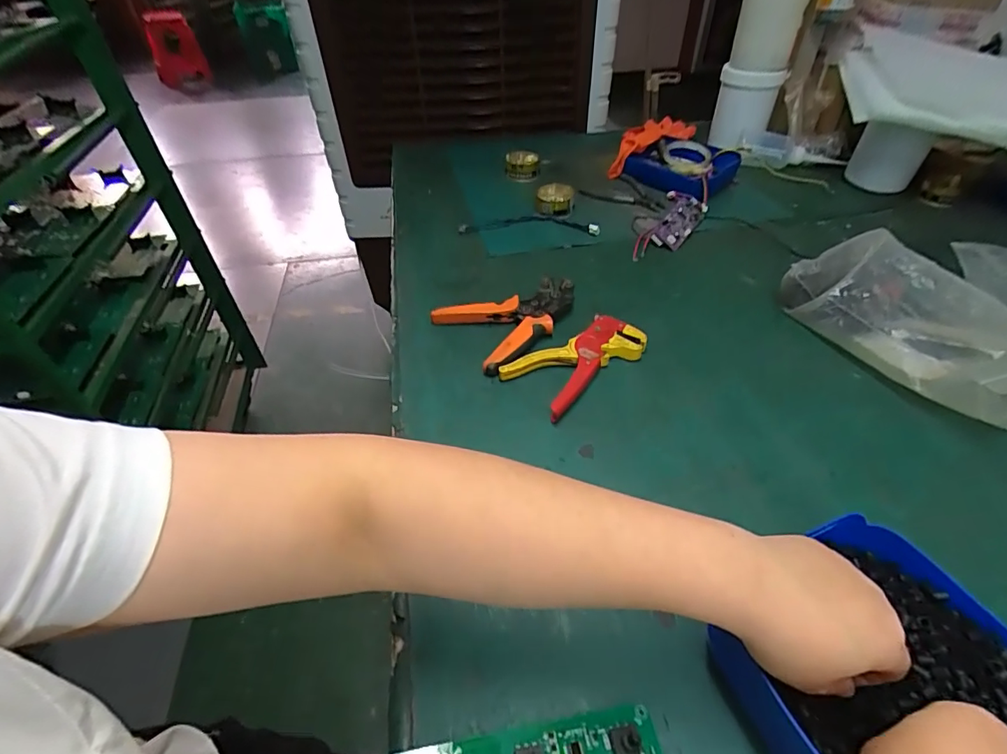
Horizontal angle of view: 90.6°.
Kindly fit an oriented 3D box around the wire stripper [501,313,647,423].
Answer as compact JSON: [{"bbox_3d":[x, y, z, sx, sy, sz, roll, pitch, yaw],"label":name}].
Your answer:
[{"bbox_3d":[0.085,-0.019,0.562,0.159,0.024,0.085,-31,52,-27],"label":"wire stripper"}]

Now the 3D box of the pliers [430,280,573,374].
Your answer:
[{"bbox_3d":[0.013,-0.078,0.620,0.168,0.028,0.125,-30,52,-27],"label":"pliers"}]

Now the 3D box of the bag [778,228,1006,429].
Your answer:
[{"bbox_3d":[0.468,-0.061,0.554,0.157,0.086,0.251,-17,47,-17],"label":"bag"}]

